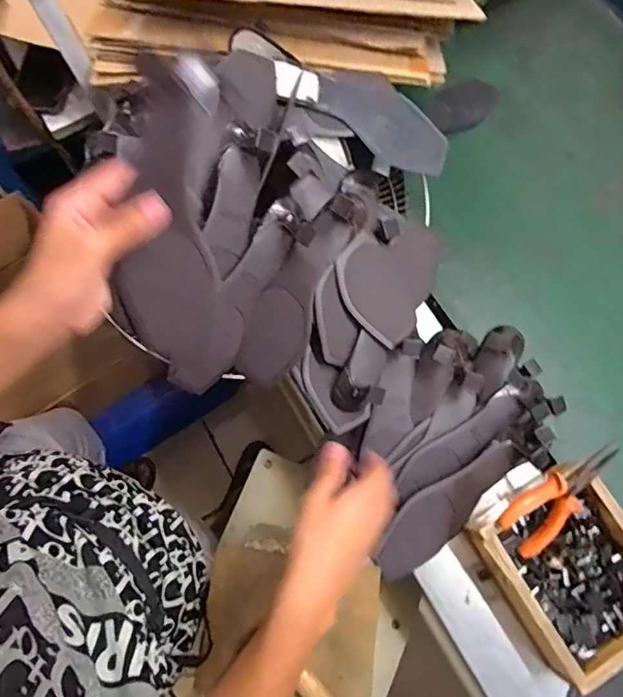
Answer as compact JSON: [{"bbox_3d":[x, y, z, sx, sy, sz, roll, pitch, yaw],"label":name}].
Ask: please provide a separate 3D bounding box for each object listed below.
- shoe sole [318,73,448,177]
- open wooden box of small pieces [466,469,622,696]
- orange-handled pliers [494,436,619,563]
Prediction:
[{"bbox_3d":[0.087,-0.267,0.596,0.164,0.008,0.070,39,93,-5],"label":"shoe sole"},{"bbox_3d":[0.284,0.237,0.560,0.159,0.078,0.186,-29,77,-7],"label":"open wooden box of small pieces"},{"bbox_3d":[0.272,0.157,0.551,0.152,0.035,0.059,-41,79,-10],"label":"orange-handled pliers"}]

